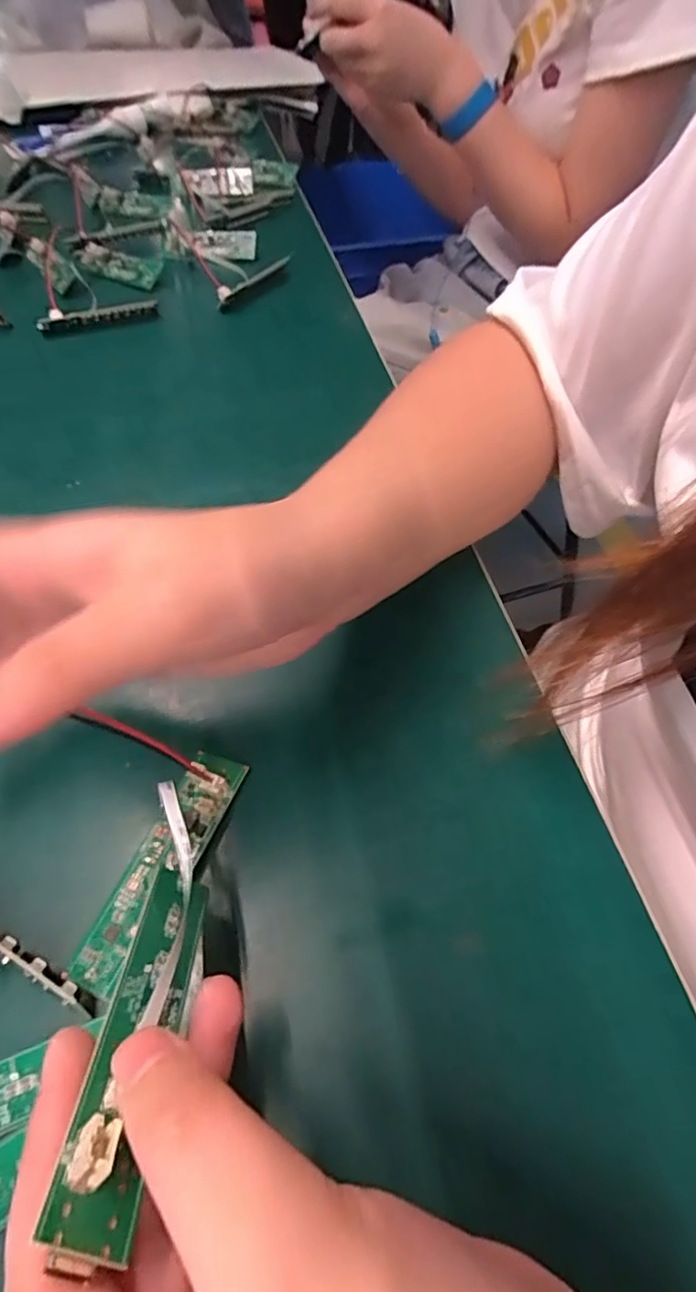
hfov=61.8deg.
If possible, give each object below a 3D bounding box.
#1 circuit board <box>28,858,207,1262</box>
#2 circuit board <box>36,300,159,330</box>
[{"bbox_3d":[-0.046,0.083,0.135,0.016,0.006,0.084,30,17,-15],"label":"circuit board"},{"bbox_3d":[-0.183,-0.242,0.429,0.085,0.018,0.007,-22,56,-14],"label":"circuit board"}]

